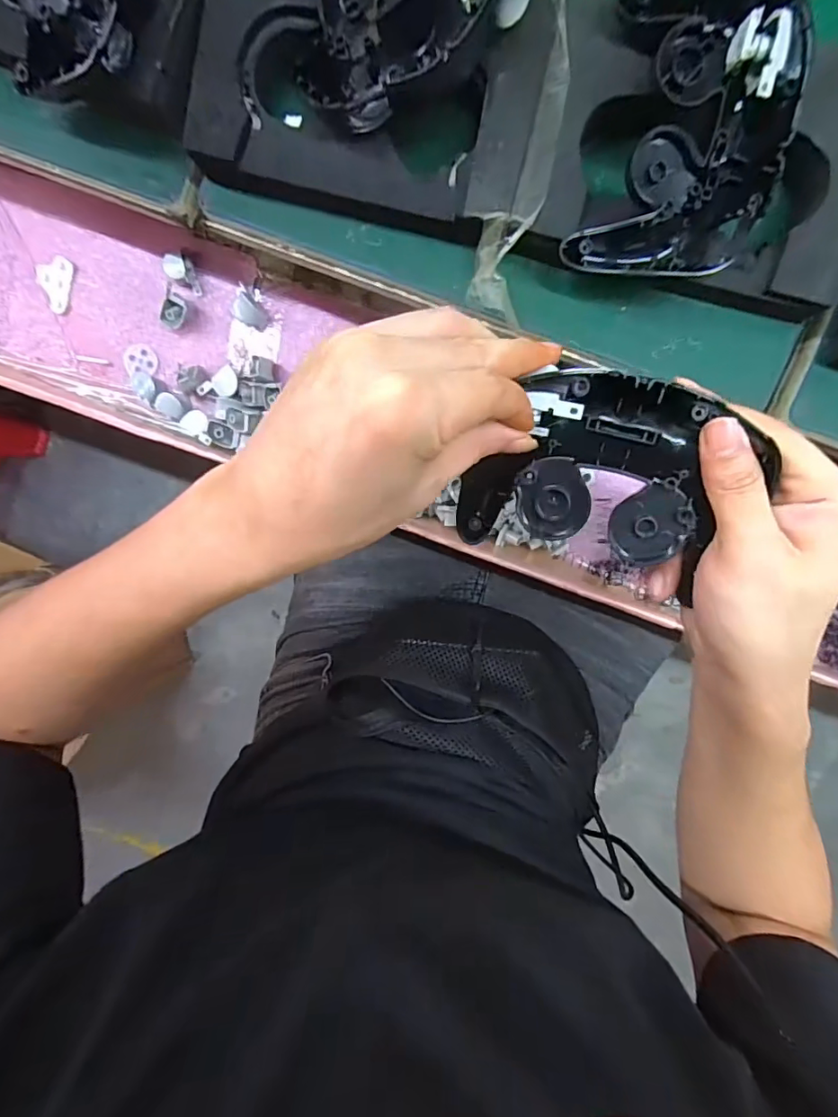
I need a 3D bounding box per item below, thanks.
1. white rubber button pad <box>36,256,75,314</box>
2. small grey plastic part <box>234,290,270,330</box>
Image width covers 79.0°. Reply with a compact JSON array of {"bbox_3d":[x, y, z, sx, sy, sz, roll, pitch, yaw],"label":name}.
[{"bbox_3d":[-0.317,-0.239,0.439,0.034,0.006,0.044,27,98,-1],"label":"white rubber button pad"},{"bbox_3d":[-0.141,-0.205,0.426,0.024,0.022,0.019,42,97,-3],"label":"small grey plastic part"}]

